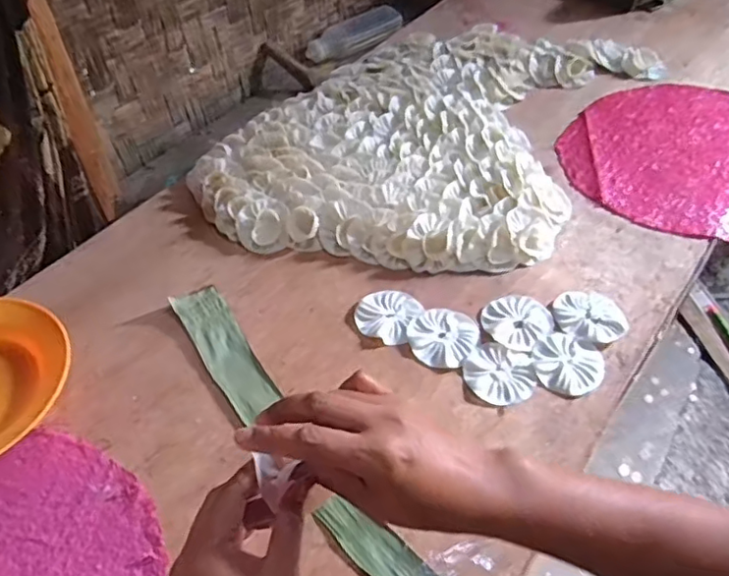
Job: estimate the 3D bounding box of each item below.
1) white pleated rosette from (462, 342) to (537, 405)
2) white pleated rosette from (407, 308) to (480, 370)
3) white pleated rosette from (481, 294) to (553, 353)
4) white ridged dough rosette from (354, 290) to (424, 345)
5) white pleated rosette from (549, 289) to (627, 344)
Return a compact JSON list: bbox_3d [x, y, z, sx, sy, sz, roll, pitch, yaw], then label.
[{"bbox_3d":[0.145,0.095,0.651,0.075,0.004,0.065,37,60,24],"label":"white pleated rosette"},{"bbox_3d":[0.090,0.054,0.684,0.075,0.005,0.079,1,52,-1],"label":"white pleated rosette"},{"bbox_3d":[0.179,0.038,0.695,0.078,0.004,0.073,1,52,-1],"label":"white pleated rosette"},{"bbox_3d":[0.027,0.030,0.706,0.071,0.006,0.073,21,54,13],"label":"white ridged dough rosette"},{"bbox_3d":[0.264,0.032,0.698,0.073,0.006,0.079,0,51,1],"label":"white pleated rosette"}]

